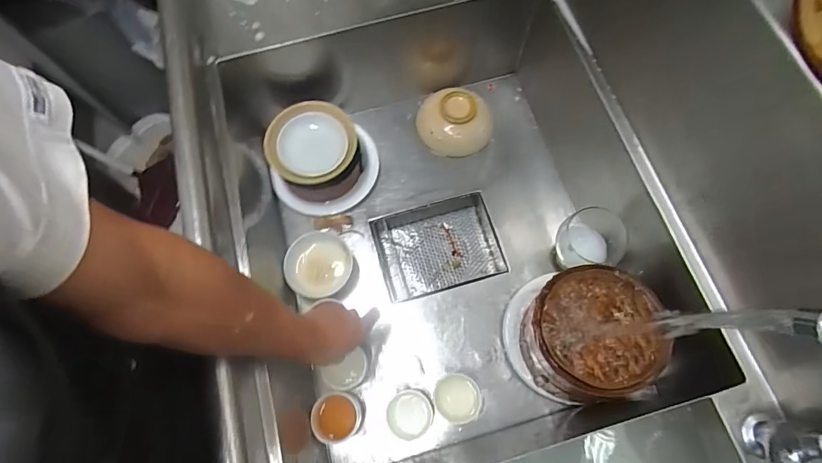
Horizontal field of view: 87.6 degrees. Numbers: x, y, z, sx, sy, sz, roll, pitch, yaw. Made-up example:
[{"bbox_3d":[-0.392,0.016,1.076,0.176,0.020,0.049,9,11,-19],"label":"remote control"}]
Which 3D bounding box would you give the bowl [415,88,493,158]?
[{"bbox_3d":[0.080,-0.211,0.787,0.145,0.052,0.137,22,72,8],"label":"bowl"}]

